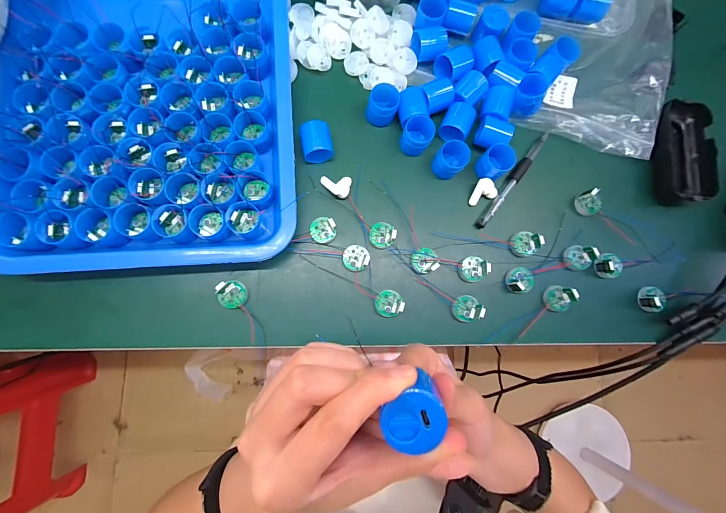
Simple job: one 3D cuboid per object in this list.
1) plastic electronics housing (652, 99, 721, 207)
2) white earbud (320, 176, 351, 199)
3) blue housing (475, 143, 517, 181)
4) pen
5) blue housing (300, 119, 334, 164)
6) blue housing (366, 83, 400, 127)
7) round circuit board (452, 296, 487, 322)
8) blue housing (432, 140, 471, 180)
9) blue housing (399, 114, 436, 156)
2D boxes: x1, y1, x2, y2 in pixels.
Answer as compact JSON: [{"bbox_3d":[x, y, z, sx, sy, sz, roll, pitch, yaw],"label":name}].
[{"bbox_3d":[0.346,-0.115,0.349,0.062,0.018,0.115,3,83,-5],"label":"plastic electronics housing"},{"bbox_3d":[-0.027,-0.070,0.319,0.029,0.011,0.022,11,82,-4],"label":"white earbud"},{"bbox_3d":[0.134,-0.095,0.327,0.030,0.028,0.028,1,83,-5],"label":"blue housing"},{"bbox_3d":[0.158,-0.082,0.338,0.011,0.011,0.129,38,81,0],"label":"pen"},{"bbox_3d":[-0.045,-0.110,0.317,0.028,0.024,0.035,-10,84,-7],"label":"blue housing"},{"bbox_3d":[0.020,-0.151,0.324,0.029,0.031,0.027,1,83,-5],"label":"blue housing"},{"bbox_3d":[0.102,0.050,0.310,0.026,0.014,0.025,1,83,-5],"label":"round circuit board"},{"bbox_3d":[0.086,-0.095,0.326,0.029,0.033,0.032,39,81,0],"label":"blue housing"},{"bbox_3d":[0.054,-0.121,0.327,0.029,0.032,0.032,19,82,-3],"label":"blue housing"}]

